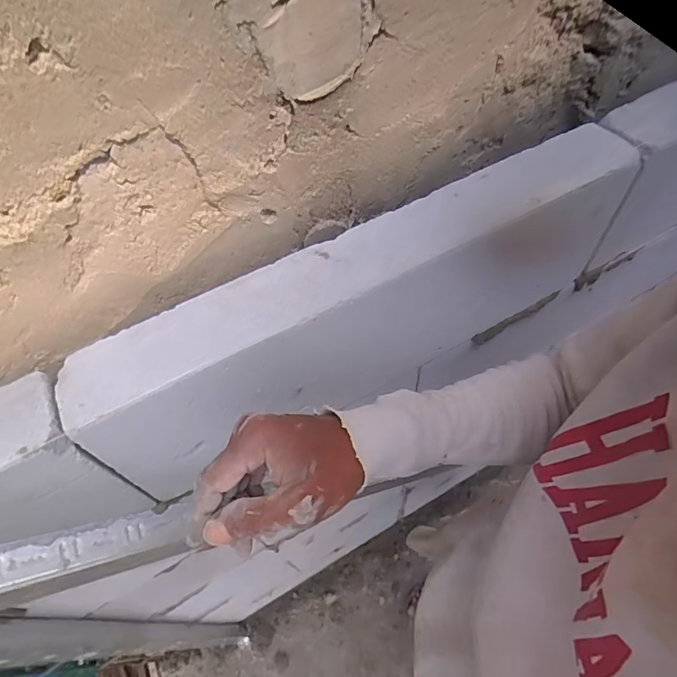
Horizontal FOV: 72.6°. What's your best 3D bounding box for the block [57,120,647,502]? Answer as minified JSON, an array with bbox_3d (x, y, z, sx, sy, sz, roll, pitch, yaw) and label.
[{"bbox_3d":[0.051,-0.025,0.497,0.587,0.202,0.087,-27,59,-13],"label":"block"}]

